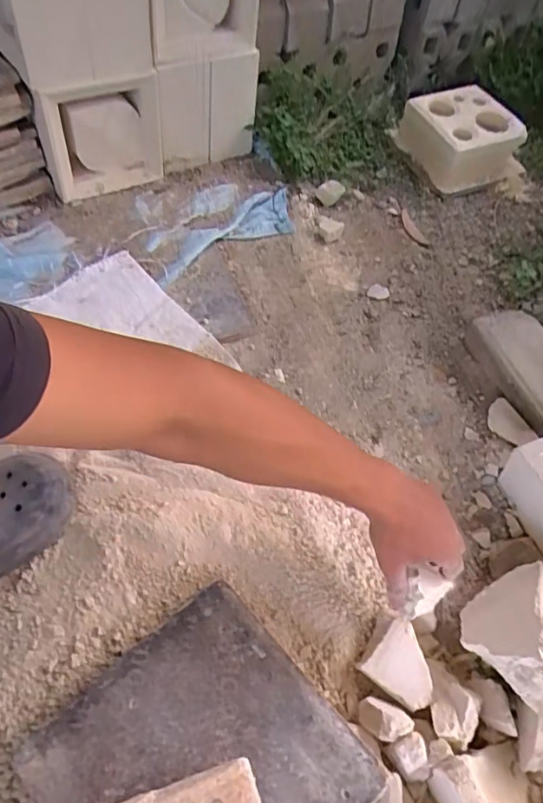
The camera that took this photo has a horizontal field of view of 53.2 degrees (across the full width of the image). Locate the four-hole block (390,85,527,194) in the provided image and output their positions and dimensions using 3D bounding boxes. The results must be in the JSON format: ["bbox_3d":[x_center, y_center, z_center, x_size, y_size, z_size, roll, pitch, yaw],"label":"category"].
[{"bbox_3d":[0.426,-0.598,1.230,0.226,0.106,0.227,-17,58,-15],"label":"four-hole block"}]

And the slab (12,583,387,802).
[{"bbox_3d":[-0.063,0.332,0.488,0.236,0.025,0.244,-37,65,-26],"label":"slab"}]

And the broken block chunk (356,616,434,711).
[{"bbox_3d":[0.139,0.275,0.571,0.076,0.028,0.066,30,58,16],"label":"broken block chunk"}]

